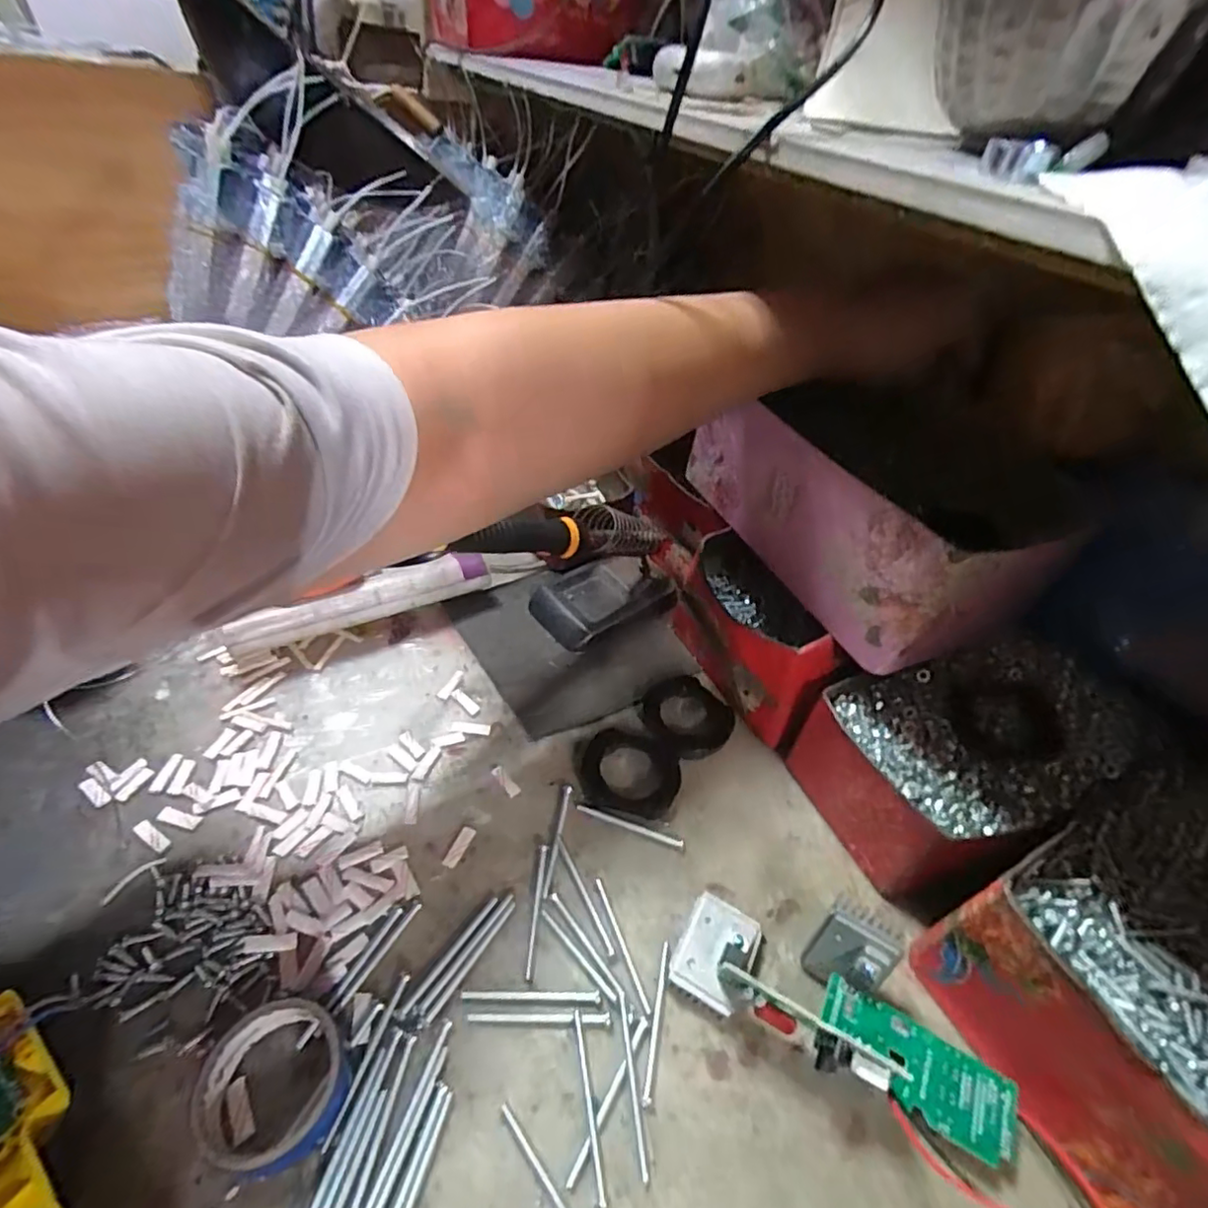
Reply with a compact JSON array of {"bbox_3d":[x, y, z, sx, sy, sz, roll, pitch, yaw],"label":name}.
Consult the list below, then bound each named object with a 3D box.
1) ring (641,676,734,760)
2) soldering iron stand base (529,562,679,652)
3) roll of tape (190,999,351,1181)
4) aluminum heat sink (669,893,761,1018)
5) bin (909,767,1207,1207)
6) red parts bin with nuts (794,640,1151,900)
[{"bbox_3d":[0.055,0.073,0.389,0.051,0.011,0.057,-26,53,-31],"label":"ring"},{"bbox_3d":[-0.001,-0.003,0.457,0.105,0.018,0.059,-23,51,-29],"label":"soldering iron stand base"},{"bbox_3d":[-0.127,0.186,0.230,0.050,0.020,0.050,4,43,-4],"label":"roll of tape"},{"bbox_3d":[0.052,0.168,0.285,0.033,0.016,0.044,25,45,17],"label":"aluminum heat sink"},{"bbox_3d":[0.257,0.167,0.266,0.170,0.084,0.122,-15,48,-23],"label":"bin"},{"bbox_3d":[0.211,0.087,0.356,0.176,0.070,0.114,-16,48,-24],"label":"red parts bin with nuts"}]

